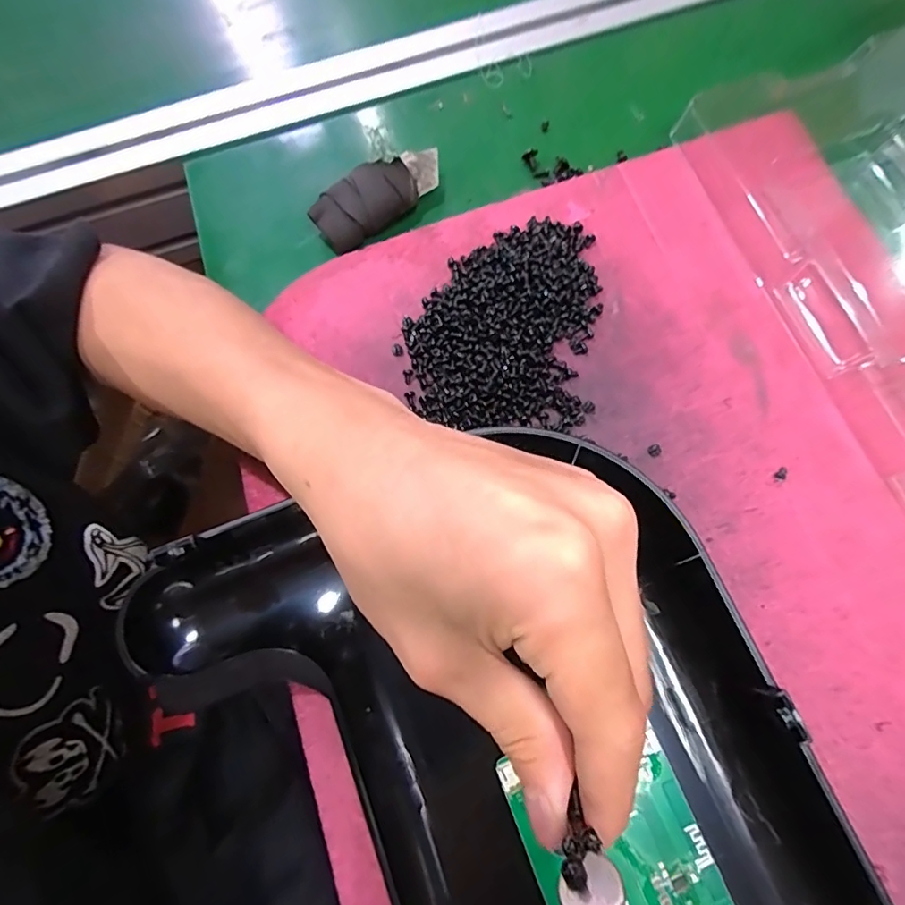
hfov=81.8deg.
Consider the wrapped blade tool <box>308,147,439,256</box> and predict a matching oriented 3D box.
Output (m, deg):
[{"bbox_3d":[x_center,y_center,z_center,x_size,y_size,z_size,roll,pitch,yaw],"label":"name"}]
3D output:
[{"bbox_3d":[-0.039,-0.137,0.276,0.072,0.018,0.027,-34,76,-7],"label":"wrapped blade tool"}]

